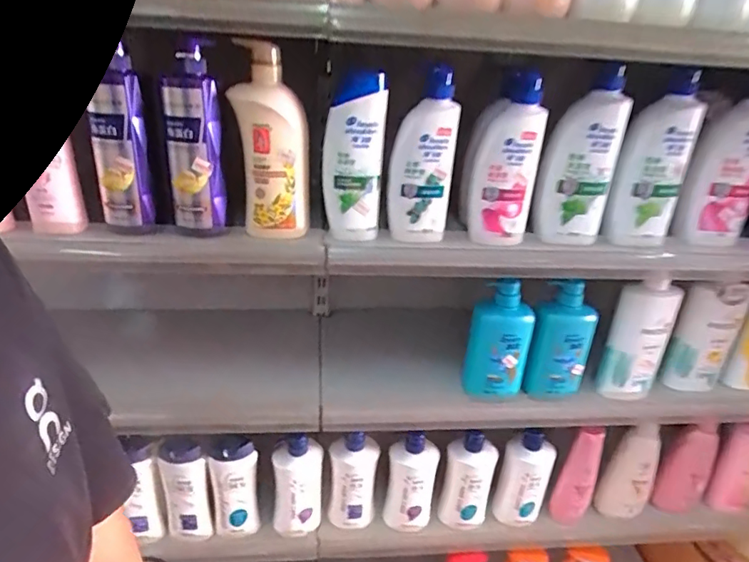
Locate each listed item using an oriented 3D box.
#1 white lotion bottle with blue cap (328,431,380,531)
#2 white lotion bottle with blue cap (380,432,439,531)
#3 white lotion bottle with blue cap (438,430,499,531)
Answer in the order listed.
[{"bbox_3d":[-0.040,0.361,0.941,0.086,0.217,0.059,4,28,-1],"label":"white lotion bottle with blue cap"},{"bbox_3d":[0.068,0.384,0.956,0.089,0.217,0.049,-2,29,-11],"label":"white lotion bottle with blue cap"},{"bbox_3d":[0.177,0.382,0.974,0.090,0.213,0.047,9,29,9],"label":"white lotion bottle with blue cap"}]

